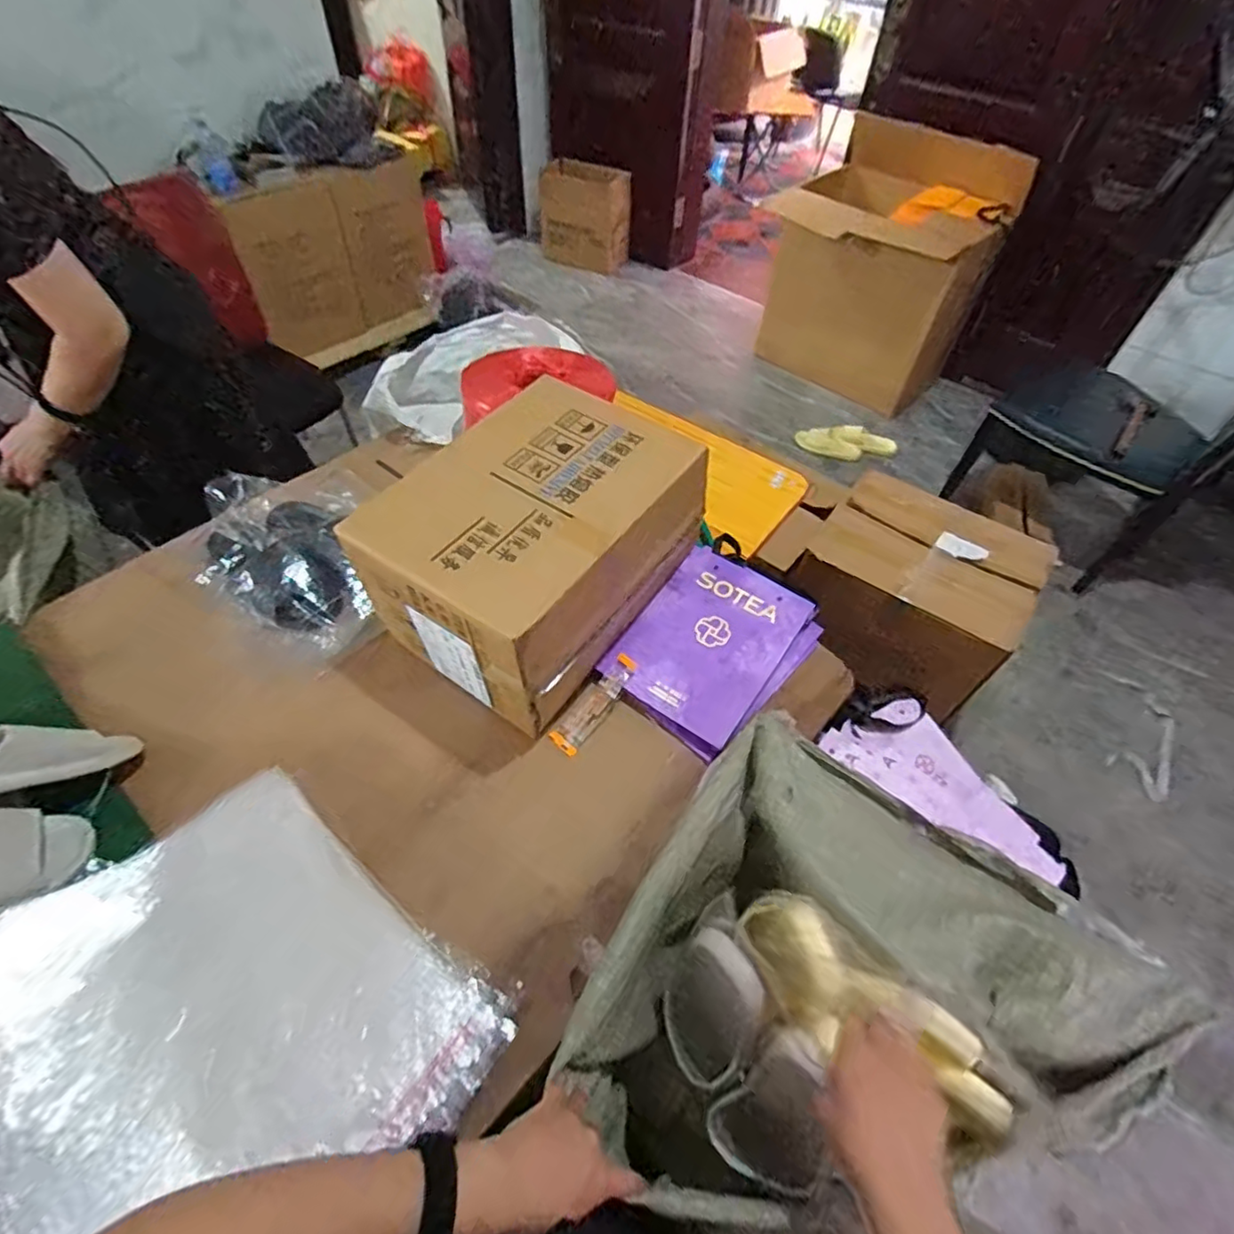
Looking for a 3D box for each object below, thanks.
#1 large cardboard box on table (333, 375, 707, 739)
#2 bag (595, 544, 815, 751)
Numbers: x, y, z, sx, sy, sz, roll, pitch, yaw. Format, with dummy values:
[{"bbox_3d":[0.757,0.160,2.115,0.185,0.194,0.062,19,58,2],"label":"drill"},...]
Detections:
[{"bbox_3d":[-0.106,-0.105,0.840,0.286,0.219,0.395,31,57,20],"label":"large cardboard box on table"},{"bbox_3d":[0.131,0.028,0.862,0.199,0.014,0.264,31,66,19],"label":"bag"}]

